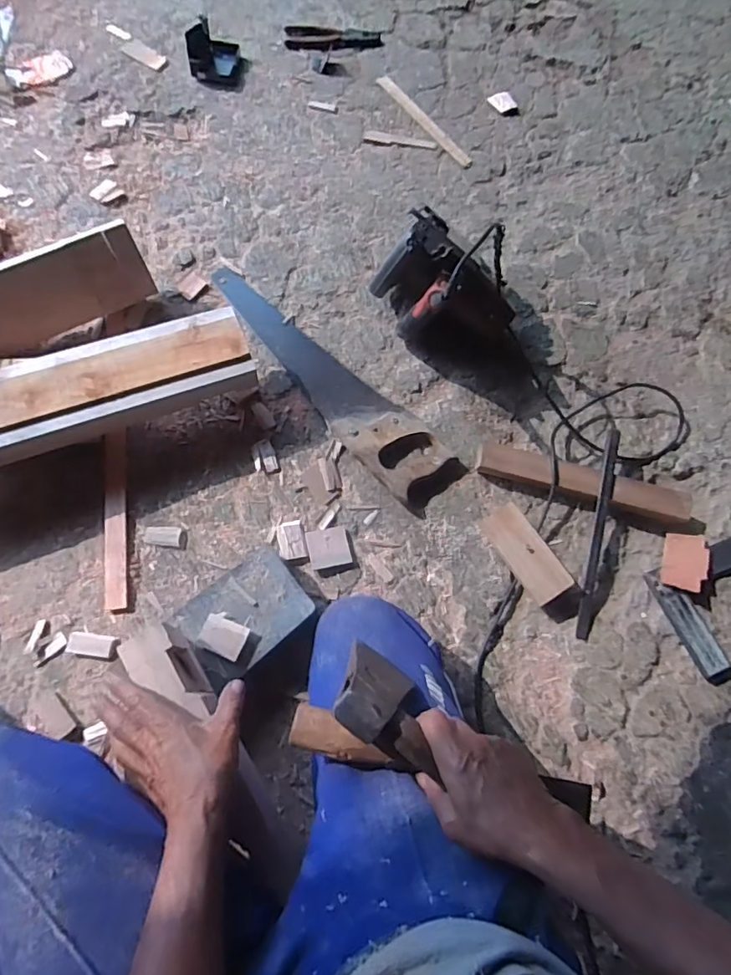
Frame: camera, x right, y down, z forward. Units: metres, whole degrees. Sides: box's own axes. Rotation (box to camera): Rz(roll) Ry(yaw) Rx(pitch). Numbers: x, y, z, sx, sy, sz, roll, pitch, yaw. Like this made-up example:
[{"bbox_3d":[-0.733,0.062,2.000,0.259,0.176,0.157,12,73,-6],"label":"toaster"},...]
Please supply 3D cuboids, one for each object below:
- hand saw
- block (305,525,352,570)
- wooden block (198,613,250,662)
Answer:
[{"bbox_3d":[-0.078,-0.187,0.867,0.110,0.024,0.503,-42,77,-14],"label":"hand saw"},{"bbox_3d":[-0.053,0.088,0.783,0.058,0.007,0.057,-12,72,-6],"label":"block"},{"bbox_3d":[-0.180,0.189,0.681,0.055,0.013,0.045,23,72,6],"label":"wooden block"}]

